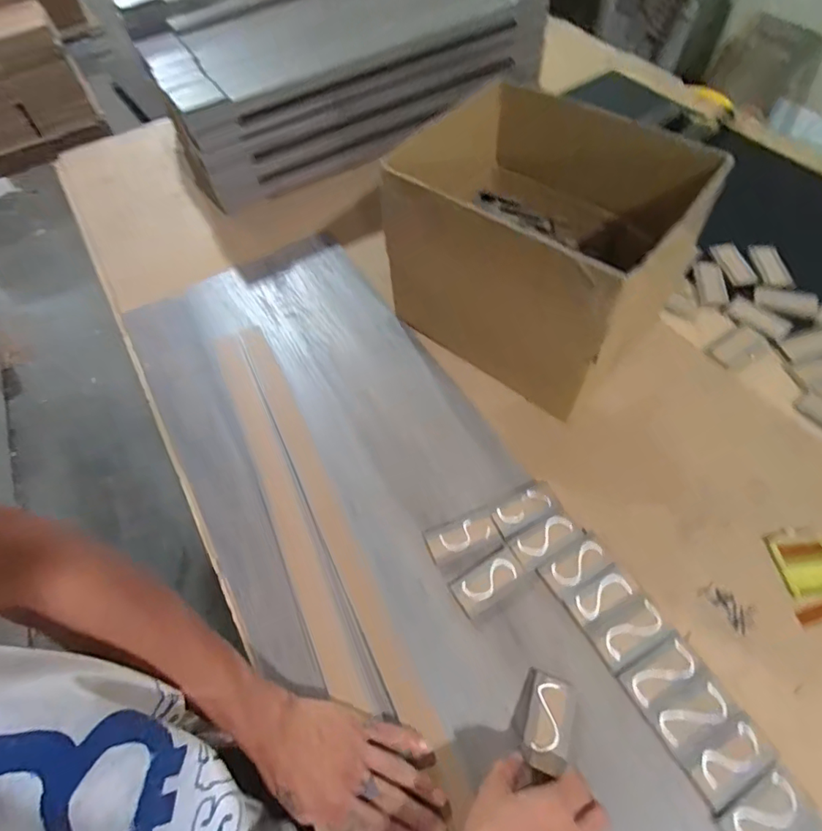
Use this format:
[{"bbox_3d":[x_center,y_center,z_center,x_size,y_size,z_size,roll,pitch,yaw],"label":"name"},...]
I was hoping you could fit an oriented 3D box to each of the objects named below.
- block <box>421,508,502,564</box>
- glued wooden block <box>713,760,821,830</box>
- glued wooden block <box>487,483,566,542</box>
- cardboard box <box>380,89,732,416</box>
[{"bbox_3d":[0.059,0.137,0.582,0.081,0.008,0.043,-19,58,-7],"label":"block"},{"bbox_3d":[0.304,0.339,0.436,0.088,0.012,0.040,-27,60,-12],"label":"glued wooden block"},{"bbox_3d":[0.136,0.111,0.601,0.083,0.017,0.042,-25,59,-11],"label":"glued wooden block"},{"bbox_3d":[0.162,-0.227,0.677,0.334,0.239,0.270,36,67,23],"label":"cardboard box"}]

